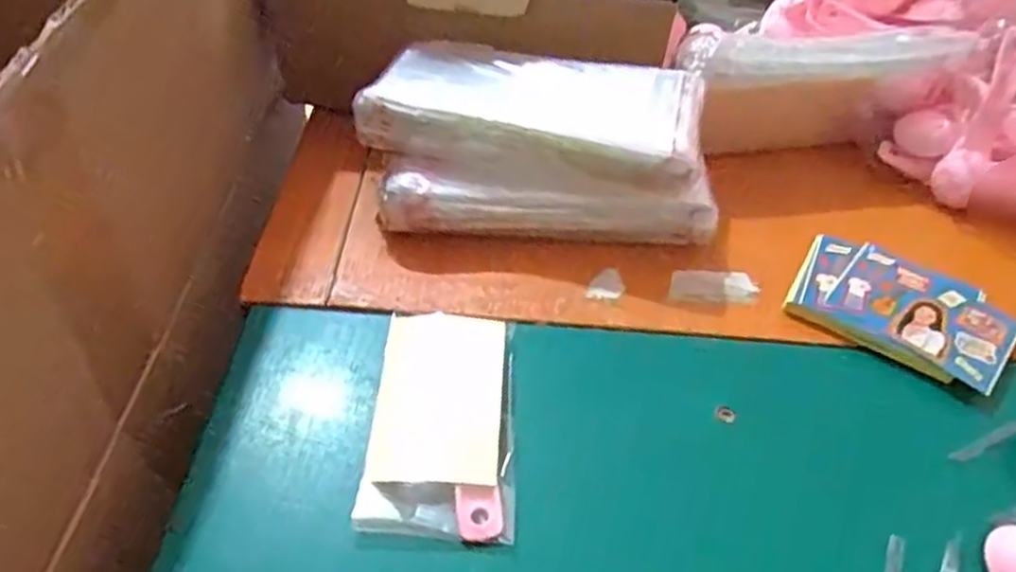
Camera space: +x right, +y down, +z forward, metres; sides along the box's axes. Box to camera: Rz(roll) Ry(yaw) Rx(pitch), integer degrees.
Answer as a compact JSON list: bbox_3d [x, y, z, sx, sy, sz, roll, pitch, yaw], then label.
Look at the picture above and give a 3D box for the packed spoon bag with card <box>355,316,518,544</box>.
[{"bbox_3d":[-0.031,0.062,0.367,0.067,0.014,0.120,4,47,0],"label":"packed spoon bag with card"}]

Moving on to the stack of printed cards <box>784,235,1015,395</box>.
[{"bbox_3d":[0.223,0.012,0.426,0.112,0.015,0.070,26,51,20],"label":"stack of printed cards"}]

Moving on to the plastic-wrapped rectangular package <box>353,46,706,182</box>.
[{"bbox_3d":[0.016,-0.101,0.437,0.187,0.030,0.084,14,49,8],"label":"plastic-wrapped rectangular package"}]

